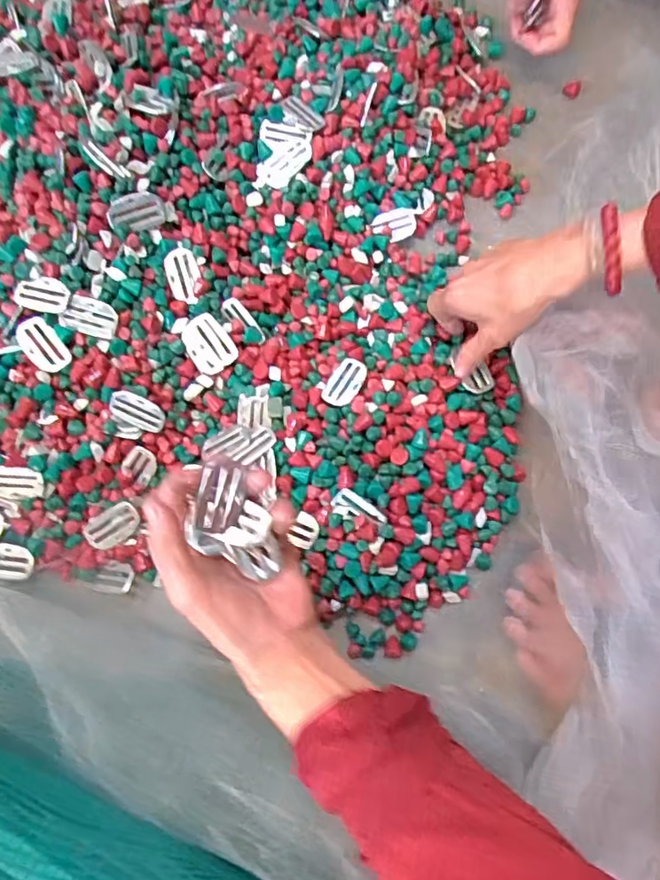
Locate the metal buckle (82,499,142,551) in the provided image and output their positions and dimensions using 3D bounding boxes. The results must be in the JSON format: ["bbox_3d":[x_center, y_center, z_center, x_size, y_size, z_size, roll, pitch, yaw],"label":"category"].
[{"bbox_3d":[-0.183,0.072,0.473,0.048,0.010,0.029,-39,81,-6],"label":"metal buckle"}]

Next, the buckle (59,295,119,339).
[{"bbox_3d":[-0.196,-0.100,0.459,0.044,0.004,0.028,17,101,-3],"label":"buckle"}]

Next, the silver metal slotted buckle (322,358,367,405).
[{"bbox_3d":[0.013,-0.051,0.487,0.030,0.009,0.045,29,81,6],"label":"silver metal slotted buckle"}]

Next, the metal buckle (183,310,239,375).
[{"bbox_3d":[-0.107,-0.083,0.487,0.039,0.008,0.051,-38,88,0],"label":"metal buckle"}]

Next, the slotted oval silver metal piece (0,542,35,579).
[{"bbox_3d":[-0.270,0.101,0.470,0.044,0.007,0.027,10,79,3],"label":"slotted oval silver metal piece"}]

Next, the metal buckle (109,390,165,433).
[{"bbox_3d":[-0.162,-0.024,0.473,0.046,0.004,0.030,20,120,-11],"label":"metal buckle"}]

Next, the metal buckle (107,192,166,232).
[{"bbox_3d":[-0.164,-0.192,0.475,0.046,0.004,0.029,-20,120,-12],"label":"metal buckle"}]

